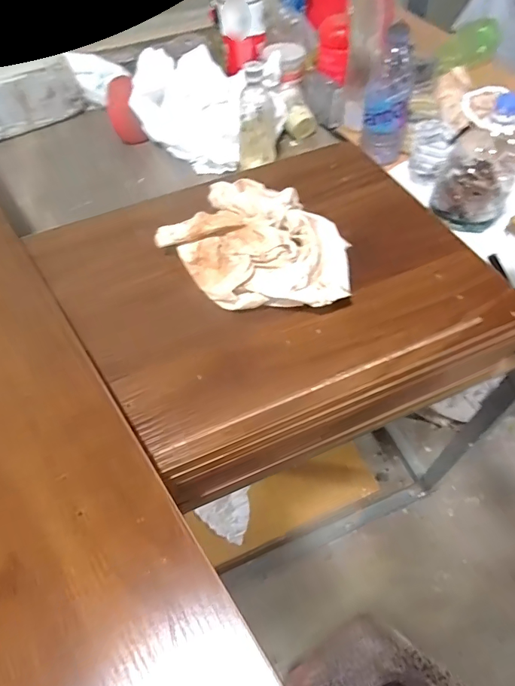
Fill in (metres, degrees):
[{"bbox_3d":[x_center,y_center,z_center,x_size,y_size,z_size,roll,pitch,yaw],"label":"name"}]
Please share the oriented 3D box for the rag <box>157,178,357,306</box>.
[{"bbox_3d":[-0.004,-0.115,0.452,0.194,0.052,0.186,2,54,5],"label":"rag"}]

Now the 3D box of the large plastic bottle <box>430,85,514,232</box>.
[{"bbox_3d":[0.305,-0.243,0.577,0.104,0.160,0.082,19,59,17],"label":"large plastic bottle"}]

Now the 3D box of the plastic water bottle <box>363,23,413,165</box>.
[{"bbox_3d":[0.201,-0.371,0.660,0.065,0.200,0.056,10,57,11],"label":"plastic water bottle"}]

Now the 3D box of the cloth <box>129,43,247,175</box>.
[{"bbox_3d":[-0.127,-0.419,0.759,0.184,0.108,0.237,-7,55,0],"label":"cloth"}]

